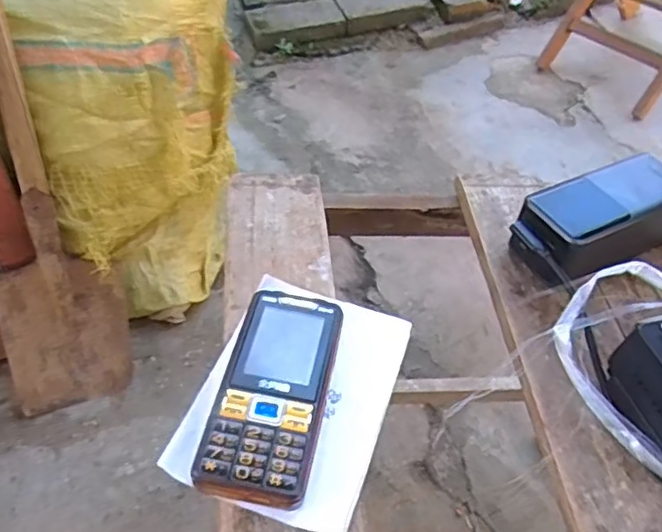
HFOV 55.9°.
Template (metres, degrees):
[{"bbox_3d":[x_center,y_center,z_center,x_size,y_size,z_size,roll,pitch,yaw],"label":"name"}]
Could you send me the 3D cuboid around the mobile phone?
[{"bbox_3d":[-0.030,0.072,0.352,0.061,0.021,0.128,8,48,4],"label":"mobile phone"}]

